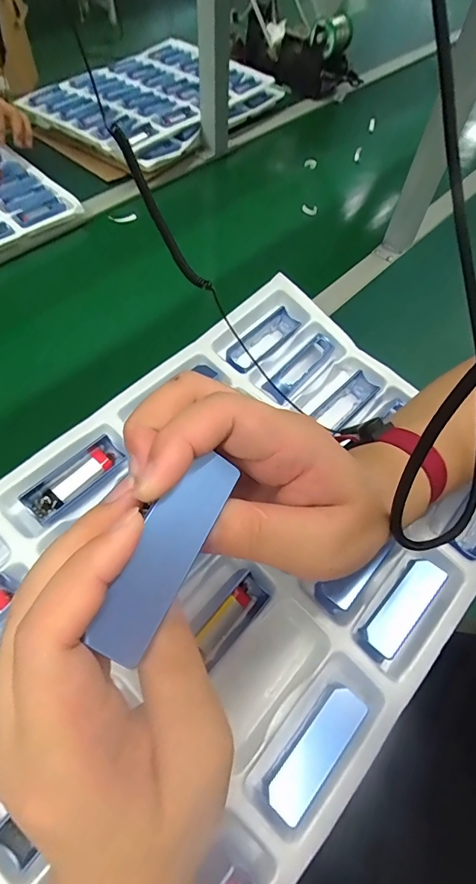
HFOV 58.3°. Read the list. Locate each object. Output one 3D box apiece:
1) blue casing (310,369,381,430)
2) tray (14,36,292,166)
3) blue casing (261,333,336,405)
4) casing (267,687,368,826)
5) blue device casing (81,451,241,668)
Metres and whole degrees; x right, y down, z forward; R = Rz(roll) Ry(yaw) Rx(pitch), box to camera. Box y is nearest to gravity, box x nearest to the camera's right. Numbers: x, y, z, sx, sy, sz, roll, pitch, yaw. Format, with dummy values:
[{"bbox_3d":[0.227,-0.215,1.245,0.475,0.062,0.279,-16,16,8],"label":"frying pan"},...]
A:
[{"bbox_3d":[0.101,-0.036,0.402,0.067,0.020,0.027,-38,69,-22],"label":"blue casing"},{"bbox_3d":[-0.176,-0.728,0.906,0.347,0.046,0.462,34,64,16],"label":"tray"},{"bbox_3d":[0.058,-0.069,0.401,0.024,0.017,0.087,37,65,17],"label":"blue casing"},{"bbox_3d":[0.050,0.191,0.265,0.024,0.013,0.077,40,65,18],"label":"casing"},{"bbox_3d":[-0.025,0.037,0.151,0.021,0.013,0.074,33,55,-7],"label":"blue device casing"}]

